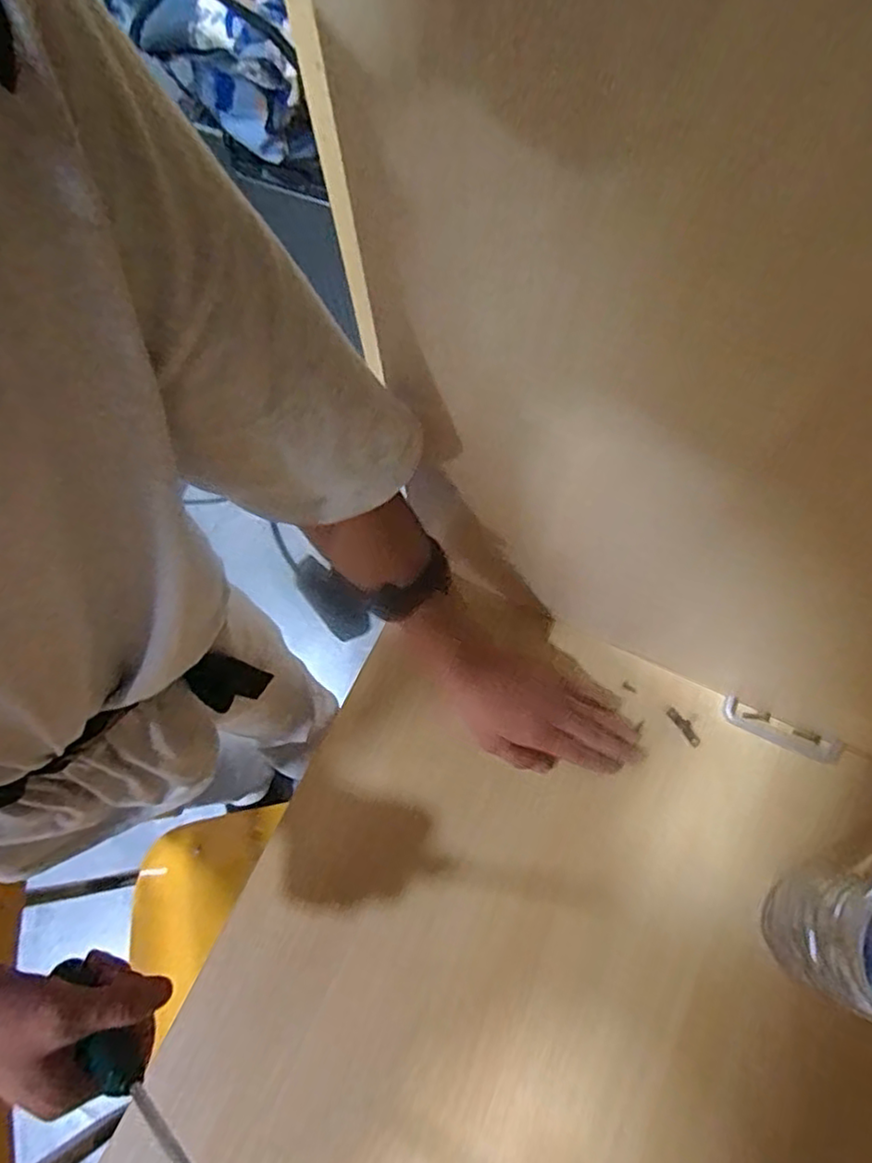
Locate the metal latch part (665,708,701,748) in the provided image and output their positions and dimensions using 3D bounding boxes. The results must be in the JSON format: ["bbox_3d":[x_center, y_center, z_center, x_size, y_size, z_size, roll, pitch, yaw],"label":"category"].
[{"bbox_3d":[0.224,0.131,0.591,0.011,0.004,0.038,-31,73,-9],"label":"metal latch part"}]

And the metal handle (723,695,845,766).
[{"bbox_3d":[0.308,0.135,0.583,0.107,0.008,0.025,22,73,9],"label":"metal handle"}]

